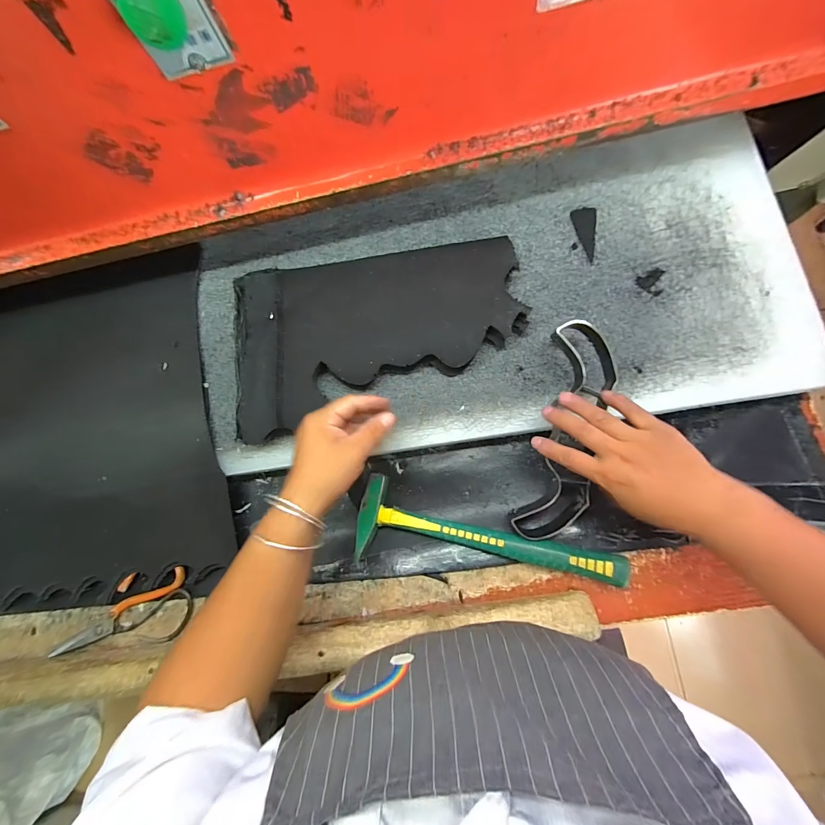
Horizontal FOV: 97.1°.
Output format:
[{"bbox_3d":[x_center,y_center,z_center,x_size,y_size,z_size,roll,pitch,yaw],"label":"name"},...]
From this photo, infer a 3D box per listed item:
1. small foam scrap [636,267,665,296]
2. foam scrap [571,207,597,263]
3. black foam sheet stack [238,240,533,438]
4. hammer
[{"bbox_3d":[0.289,-0.155,0.436,0.032,0.004,0.031,-1,84,7],"label":"small foam scrap"},{"bbox_3d":[0.215,-0.226,0.459,0.031,0.004,0.071,5,84,7],"label":"foam scrap"},{"bbox_3d":[-0.046,-0.100,0.453,0.356,0.035,0.198,-11,83,5],"label":"black foam sheet stack"},{"bbox_3d":[0.077,0.156,0.417,0.297,0.039,0.086,15,80,10],"label":"hammer"}]

